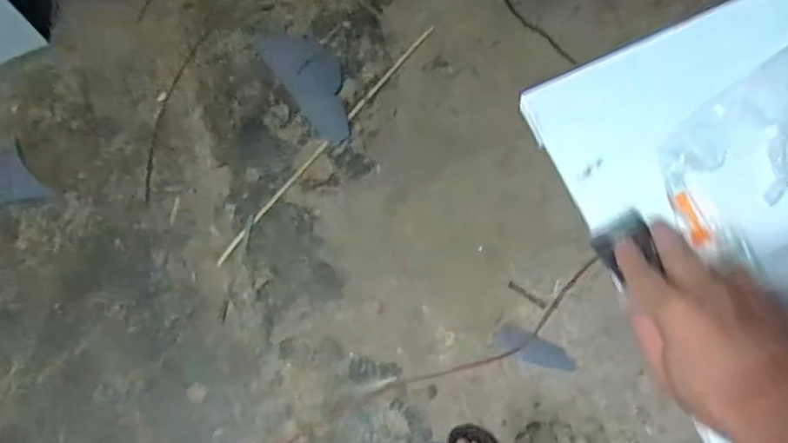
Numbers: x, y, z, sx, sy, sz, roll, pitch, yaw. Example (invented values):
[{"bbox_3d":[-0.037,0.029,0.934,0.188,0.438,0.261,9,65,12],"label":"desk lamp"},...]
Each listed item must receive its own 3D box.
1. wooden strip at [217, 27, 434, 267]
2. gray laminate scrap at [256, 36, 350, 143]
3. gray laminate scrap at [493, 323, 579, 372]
[{"bbox_3d":[-0.158,-0.195,1.440,0.019,0.007,0.762,39,81,14],"label":"wooden strip"},{"bbox_3d":[-0.199,-0.357,1.496,0.133,0.014,0.357,-35,71,-3],"label":"gray laminate scrap"},{"bbox_3d":[0.300,0.273,1.277,0.172,0.009,0.056,22,79,18],"label":"gray laminate scrap"}]

